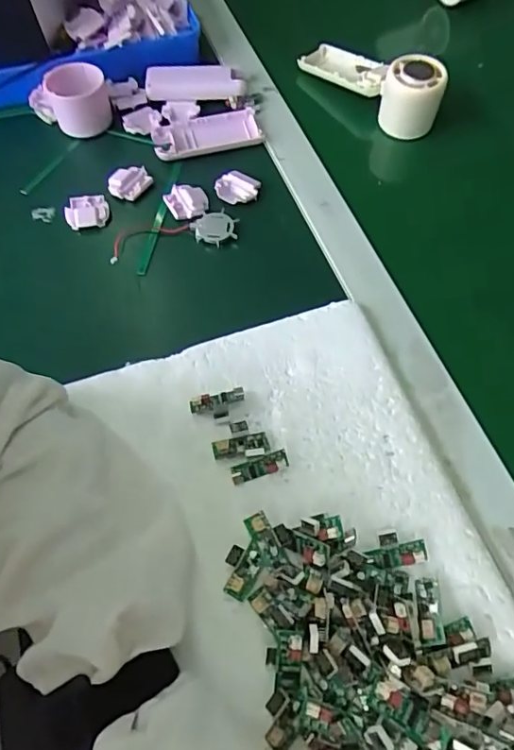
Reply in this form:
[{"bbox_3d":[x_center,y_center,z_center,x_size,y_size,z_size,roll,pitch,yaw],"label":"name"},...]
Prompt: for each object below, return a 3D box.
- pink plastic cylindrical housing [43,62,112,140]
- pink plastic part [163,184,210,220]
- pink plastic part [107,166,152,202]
[{"bbox_3d":[-0.177,-0.275,0.531,0.057,0.051,0.054,-17,64,-7],"label":"pink plastic cylindrical housing"},{"bbox_3d":[-0.063,-0.157,0.477,0.034,0.008,0.037,-28,65,-12],"label":"pink plastic part"},{"bbox_3d":[-0.122,-0.182,0.503,0.031,0.013,0.036,32,68,17],"label":"pink plastic part"}]

